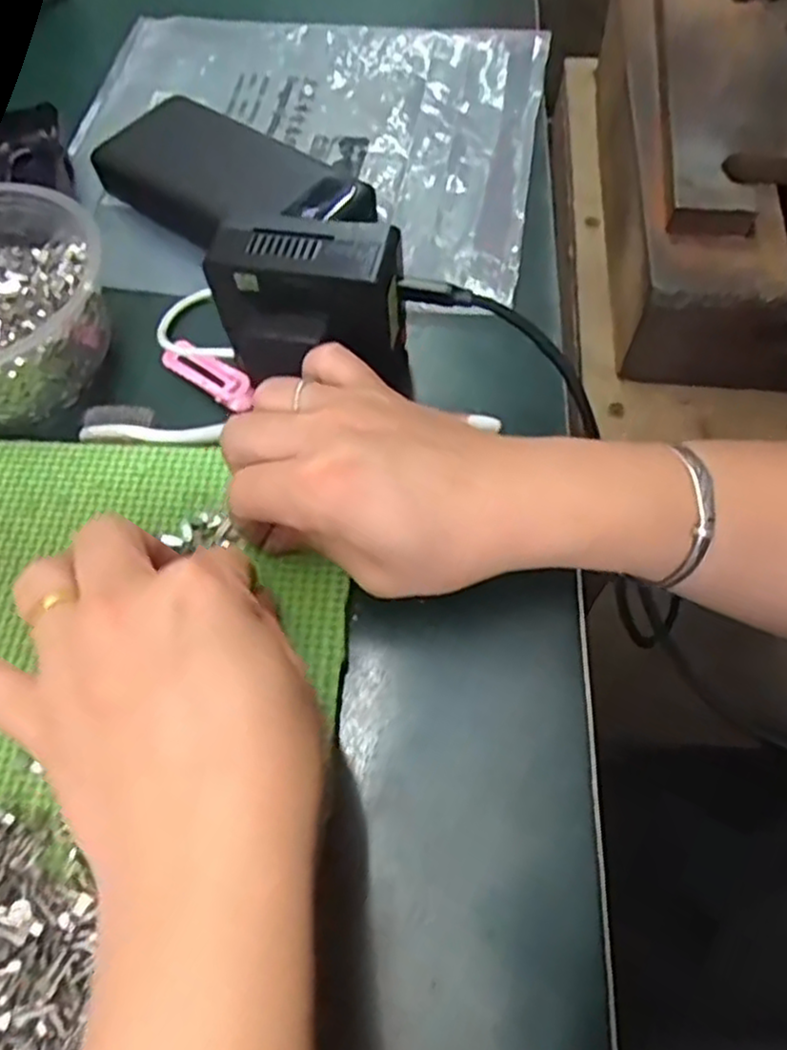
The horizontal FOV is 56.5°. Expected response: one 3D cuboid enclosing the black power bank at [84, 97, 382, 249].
[{"bbox_3d":[-0.089,-0.187,0.400,0.147,0.023,0.073,35,69,19],"label":"black power bank"}]

